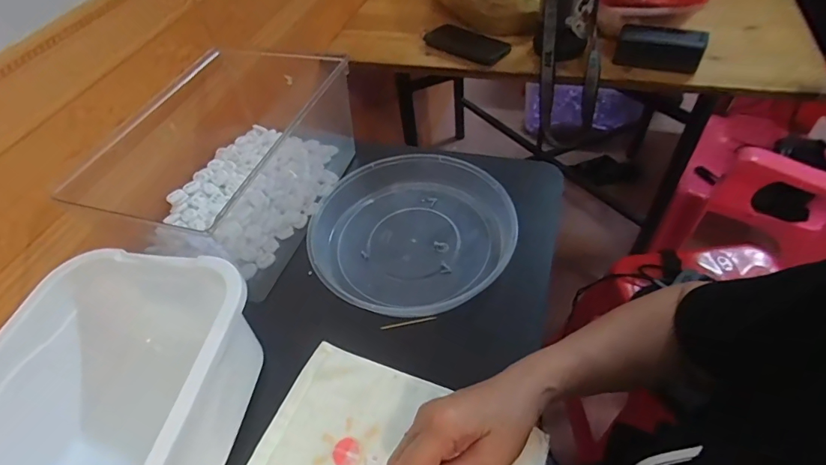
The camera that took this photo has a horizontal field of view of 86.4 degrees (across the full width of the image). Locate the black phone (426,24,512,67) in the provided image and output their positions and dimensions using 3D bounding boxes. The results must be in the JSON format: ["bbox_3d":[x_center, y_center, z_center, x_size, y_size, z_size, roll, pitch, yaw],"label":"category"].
[{"bbox_3d":[0.105,-0.365,0.845,0.175,0.014,0.079,36,70,31],"label":"black phone"}]

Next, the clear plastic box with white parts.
[{"bbox_3d":[-0.224,-0.090,0.562,0.214,0.130,0.286,12,52,17],"label":"clear plastic box with white parts"}]

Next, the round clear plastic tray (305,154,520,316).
[{"bbox_3d":[0.003,-0.003,0.514,0.218,0.045,0.219,-4,50,4],"label":"round clear plastic tray"}]

